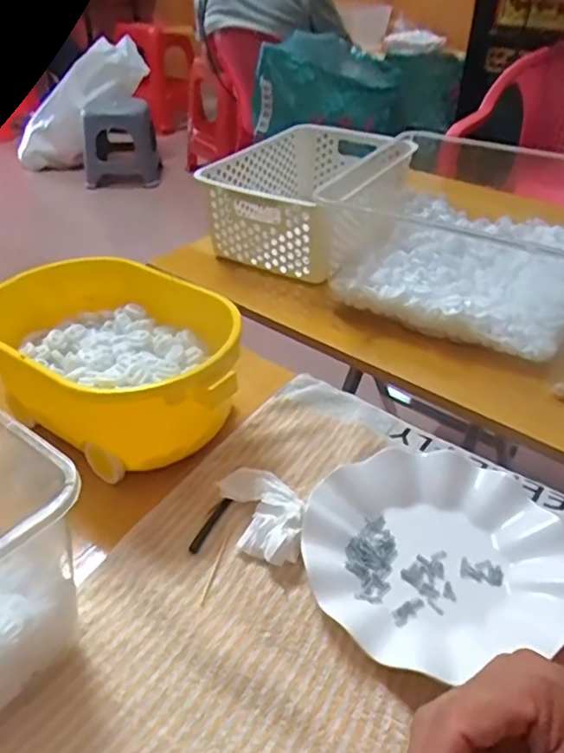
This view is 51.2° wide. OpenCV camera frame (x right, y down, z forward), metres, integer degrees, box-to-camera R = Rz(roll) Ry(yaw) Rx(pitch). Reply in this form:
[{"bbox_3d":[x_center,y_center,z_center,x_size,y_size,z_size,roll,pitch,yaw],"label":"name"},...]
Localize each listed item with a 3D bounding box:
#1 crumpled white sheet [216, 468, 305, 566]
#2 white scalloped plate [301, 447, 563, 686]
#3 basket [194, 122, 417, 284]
[{"bbox_3d":[-0.011,0.105,0.441,0.053,0.023,0.080,-10,38,-14],"label":"crumpled white sheet"},{"bbox_3d":[0.106,0.117,0.428,0.179,0.024,0.176,0,37,0],"label":"white scalloped plate"},{"bbox_3d":[0.043,-0.247,0.834,0.215,0.124,0.291,17,40,21],"label":"basket"}]

